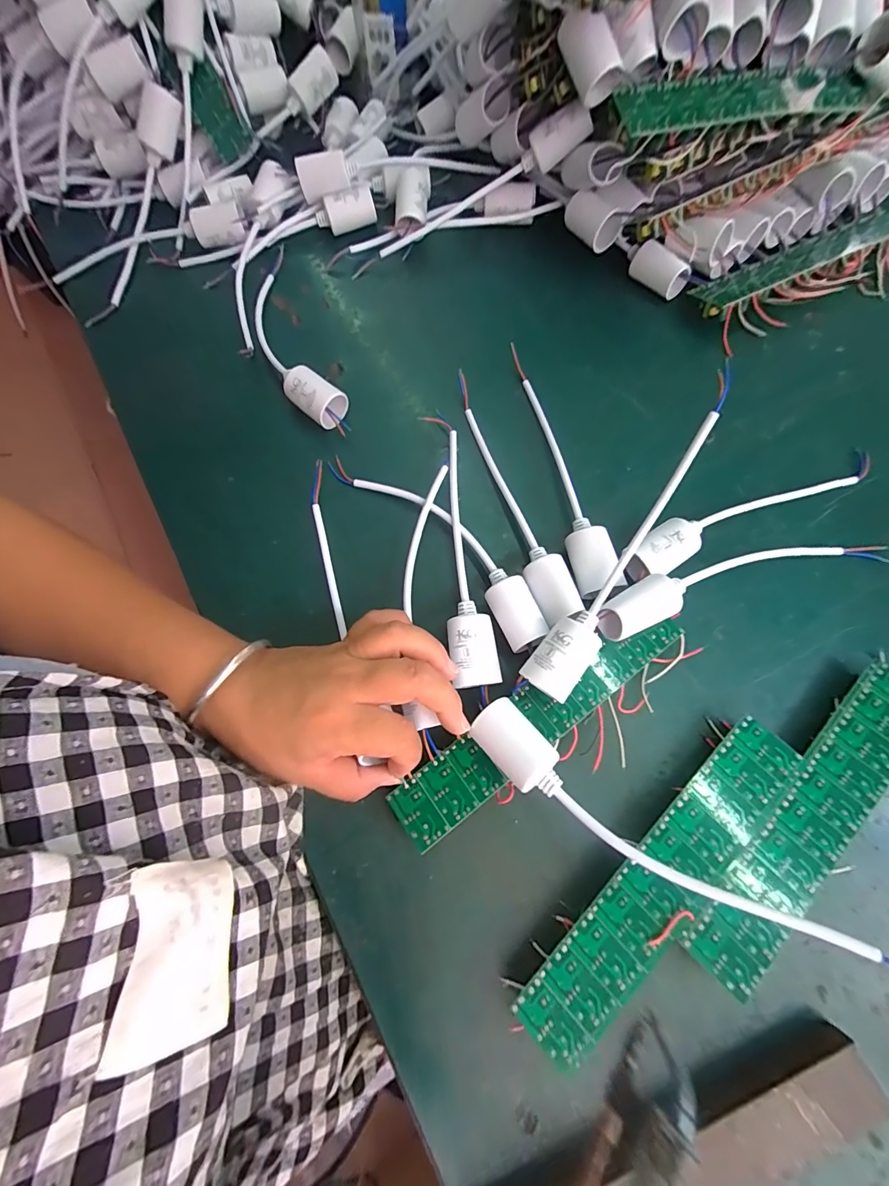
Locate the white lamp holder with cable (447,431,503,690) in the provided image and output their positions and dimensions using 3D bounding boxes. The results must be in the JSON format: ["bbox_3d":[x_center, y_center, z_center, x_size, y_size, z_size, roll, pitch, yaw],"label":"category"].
[{"bbox_3d":[0.008,-0.027,0.294,0.028,0.025,0.179,-9,72,-1],"label":"white lamp holder with cable"}]

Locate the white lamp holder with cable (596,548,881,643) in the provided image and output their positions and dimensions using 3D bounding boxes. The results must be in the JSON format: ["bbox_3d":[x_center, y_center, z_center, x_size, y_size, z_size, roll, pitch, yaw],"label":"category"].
[{"bbox_3d":[0.193,-0.008,0.274,0.202,0.043,0.030,-14,72,-3],"label":"white lamp holder with cable"}]

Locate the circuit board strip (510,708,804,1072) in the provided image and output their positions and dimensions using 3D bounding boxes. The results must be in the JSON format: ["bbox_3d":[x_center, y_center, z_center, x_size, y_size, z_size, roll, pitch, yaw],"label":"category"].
[{"bbox_3d":[0.120,0.156,0.239,0.199,0.016,0.039,-43,76,-11],"label":"circuit board strip"}]

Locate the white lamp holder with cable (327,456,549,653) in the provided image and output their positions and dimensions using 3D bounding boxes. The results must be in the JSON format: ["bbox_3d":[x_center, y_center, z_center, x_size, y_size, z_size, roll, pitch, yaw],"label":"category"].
[{"bbox_3d":[-0.006,-0.041,0.298,0.038,0.028,0.198,-41,76,-10],"label":"white lamp holder with cable"}]

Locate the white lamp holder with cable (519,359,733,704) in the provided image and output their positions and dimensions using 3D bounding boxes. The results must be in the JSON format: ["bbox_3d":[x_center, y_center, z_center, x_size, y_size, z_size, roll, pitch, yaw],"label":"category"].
[{"bbox_3d":[0.110,-0.027,0.251,0.029,0.029,0.199,33,90,11],"label":"white lamp holder with cable"}]

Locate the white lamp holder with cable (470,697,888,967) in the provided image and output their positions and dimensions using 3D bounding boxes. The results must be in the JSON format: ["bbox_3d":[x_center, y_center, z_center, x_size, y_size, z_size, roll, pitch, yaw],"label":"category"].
[{"bbox_3d":[0.108,0.128,0.218,0.217,0.075,0.033,34,77,12],"label":"white lamp holder with cable"}]

